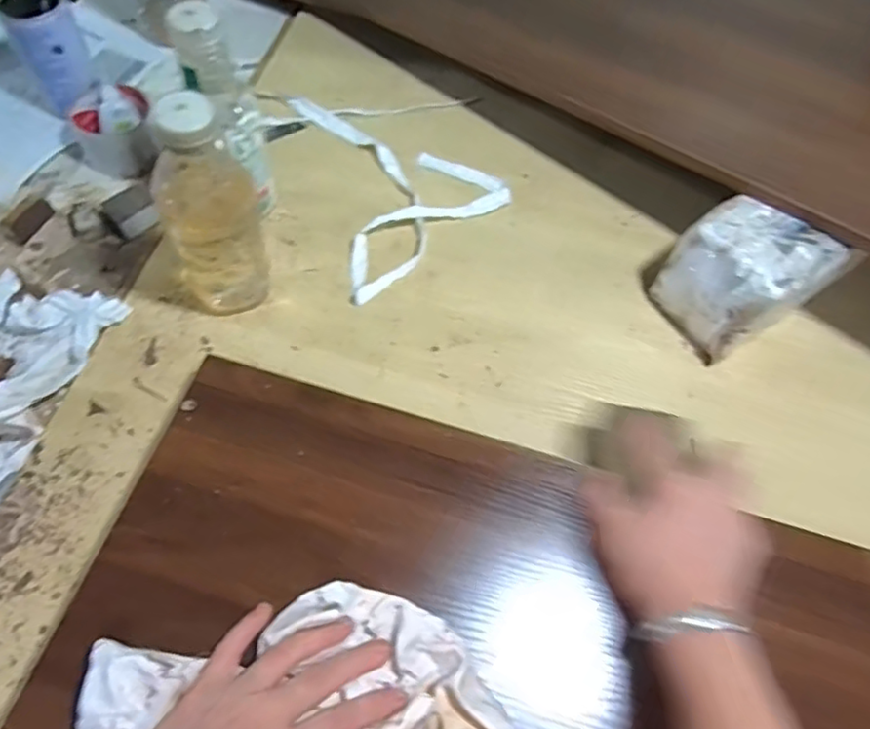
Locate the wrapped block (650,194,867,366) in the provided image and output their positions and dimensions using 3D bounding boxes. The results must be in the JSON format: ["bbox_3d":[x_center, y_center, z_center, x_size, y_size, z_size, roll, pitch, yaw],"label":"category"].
[{"bbox_3d":[0.286,-0.081,0.584,0.112,0.100,0.111,-33,69,-19],"label":"wrapped block"}]

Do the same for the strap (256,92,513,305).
[{"bbox_3d":[-0.051,-0.213,0.670,0.201,0.011,0.280,-24,66,-16],"label":"strap"}]

